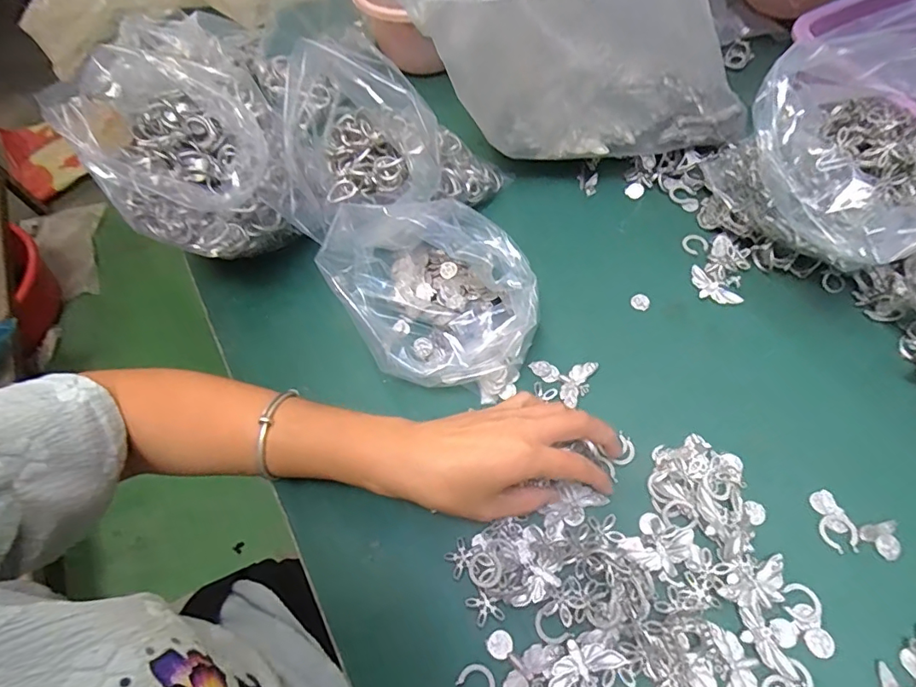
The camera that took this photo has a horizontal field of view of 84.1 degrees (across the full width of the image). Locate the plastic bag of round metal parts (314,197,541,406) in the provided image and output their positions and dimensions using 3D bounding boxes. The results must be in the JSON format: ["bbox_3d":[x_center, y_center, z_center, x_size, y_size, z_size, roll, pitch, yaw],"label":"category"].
[{"bbox_3d":[-0.022,-0.037,0.391,0.122,0.089,0.163,-33,63,-15],"label":"plastic bag of round metal parts"}]

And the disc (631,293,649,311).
[{"bbox_3d":[0.155,-0.036,0.430,0.015,0.004,0.016,-2,60,3],"label":"disc"}]

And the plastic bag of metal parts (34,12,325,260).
[{"bbox_3d":[-0.204,-0.140,0.402,0.138,0.149,0.115,-28,62,-9],"label":"plastic bag of metal parts"}]

